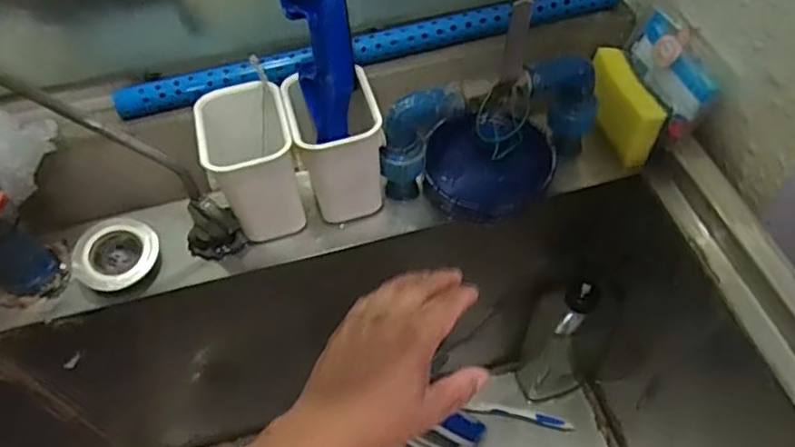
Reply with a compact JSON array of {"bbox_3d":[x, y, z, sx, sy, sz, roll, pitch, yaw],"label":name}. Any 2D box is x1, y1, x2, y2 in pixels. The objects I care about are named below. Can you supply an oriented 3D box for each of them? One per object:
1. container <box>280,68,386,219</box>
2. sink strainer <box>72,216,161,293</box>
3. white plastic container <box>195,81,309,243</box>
[{"bbox_3d":[-0.050,-0.064,0.556,0.076,0.114,0.079,-12,54,-5],"label":"container"},{"bbox_3d":[-0.249,0.030,0.558,0.066,0.030,0.068,-2,54,2],"label":"sink strainer"},{"bbox_3d":[-0.125,-0.051,0.547,0.077,0.108,0.086,-16,55,-8],"label":"white plastic container"}]

